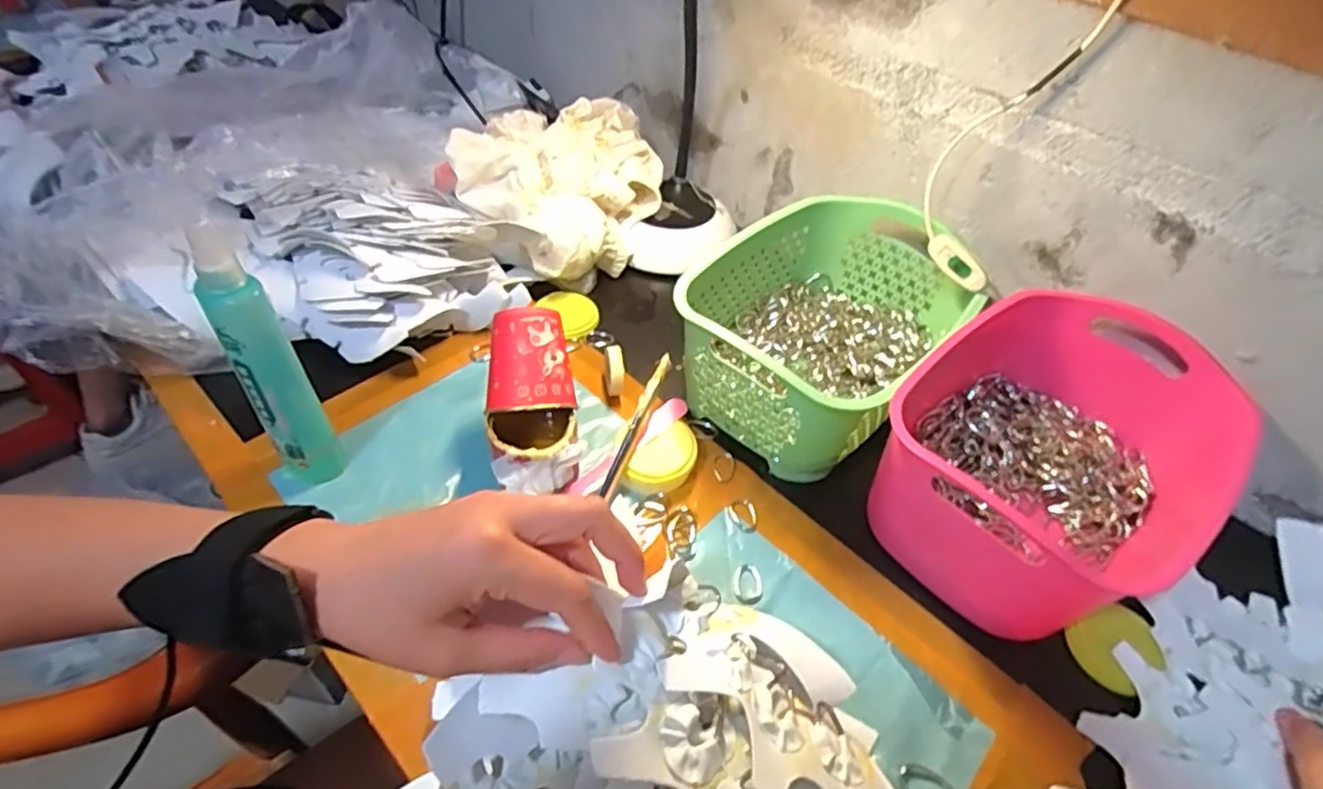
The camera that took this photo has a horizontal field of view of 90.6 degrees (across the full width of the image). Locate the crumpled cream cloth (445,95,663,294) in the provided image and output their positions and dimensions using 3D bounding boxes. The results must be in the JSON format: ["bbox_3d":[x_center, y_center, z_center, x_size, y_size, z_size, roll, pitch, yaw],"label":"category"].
[{"bbox_3d":[-0.097,-0.226,0.713,0.151,0.127,0.234,29,51,19],"label":"crumpled cream cloth"}]

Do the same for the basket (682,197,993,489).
[{"bbox_3d":[0.149,-0.061,0.602,0.198,0.118,0.255,38,54,26],"label":"basket"}]

